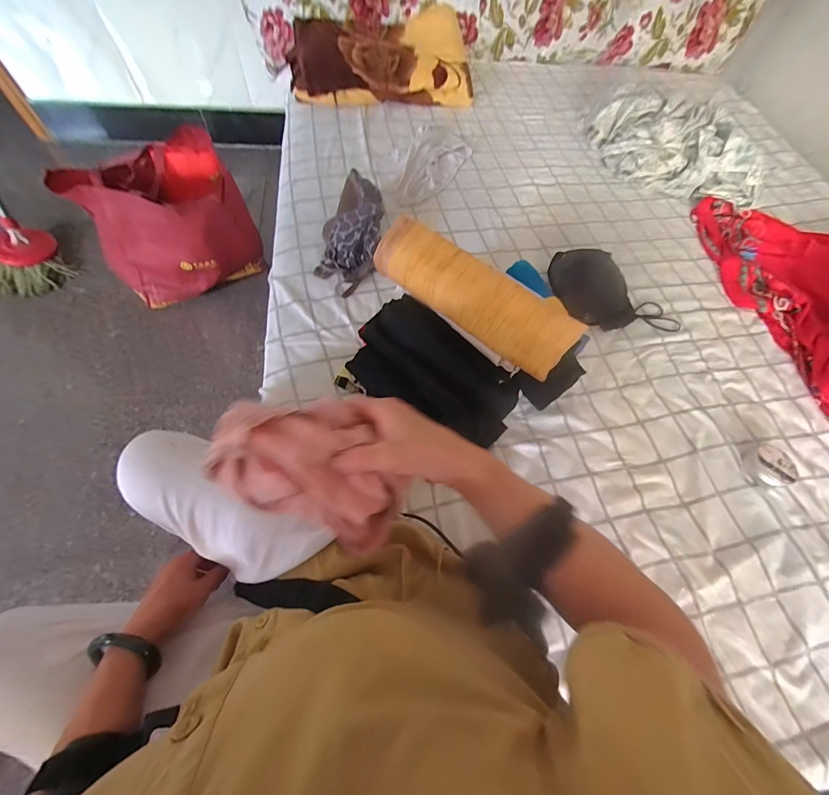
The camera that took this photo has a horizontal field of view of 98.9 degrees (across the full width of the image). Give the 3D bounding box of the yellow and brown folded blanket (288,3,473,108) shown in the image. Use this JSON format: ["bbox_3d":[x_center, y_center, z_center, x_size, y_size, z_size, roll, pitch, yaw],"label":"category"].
[{"bbox_3d":[-0.097,-0.952,0.998,0.497,0.132,0.254,-7,64,-8],"label":"yellow and brown folded blanket"}]

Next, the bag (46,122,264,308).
[{"bbox_3d":[-0.705,-0.516,1.019,0.411,0.265,0.386,-32,71,-19],"label":"bag"}]

